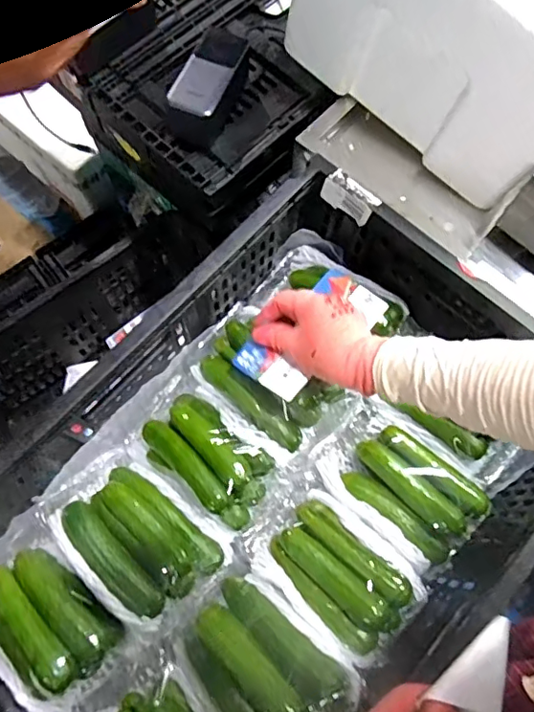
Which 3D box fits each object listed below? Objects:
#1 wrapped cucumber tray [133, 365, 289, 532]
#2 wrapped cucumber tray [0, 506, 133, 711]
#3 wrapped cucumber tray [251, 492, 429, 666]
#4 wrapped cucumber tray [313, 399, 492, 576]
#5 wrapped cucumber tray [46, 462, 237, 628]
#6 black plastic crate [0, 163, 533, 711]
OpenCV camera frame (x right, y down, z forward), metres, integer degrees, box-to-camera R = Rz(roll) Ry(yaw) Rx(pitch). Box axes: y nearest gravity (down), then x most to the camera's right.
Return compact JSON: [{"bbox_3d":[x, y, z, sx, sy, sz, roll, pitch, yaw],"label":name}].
[{"bbox_3d":[-0.061,0.099,0.574,0.157,0.062,0.105,40,76,12],"label":"wrapped cucumber tray"},{"bbox_3d":[-0.213,0.251,0.521,0.117,0.073,0.193,-41,77,-13],"label":"wrapped cucumber tray"},{"bbox_3d":[0.071,0.213,0.525,0.156,0.062,0.105,40,76,12],"label":"wrapped cucumber tray"},{"bbox_3d":[0.145,0.130,0.565,0.162,0.052,0.122,43,76,12],"label":"wrapped cucumber tray"},{"bbox_3d":[-0.131,0.187,0.549,0.169,0.055,0.114,35,75,10],"label":"wrapped cucumber tray"},{"bbox_3d":[0.000,0.140,0.521,0.383,0.138,0.591,41,76,12],"label":"black plastic crate"}]

